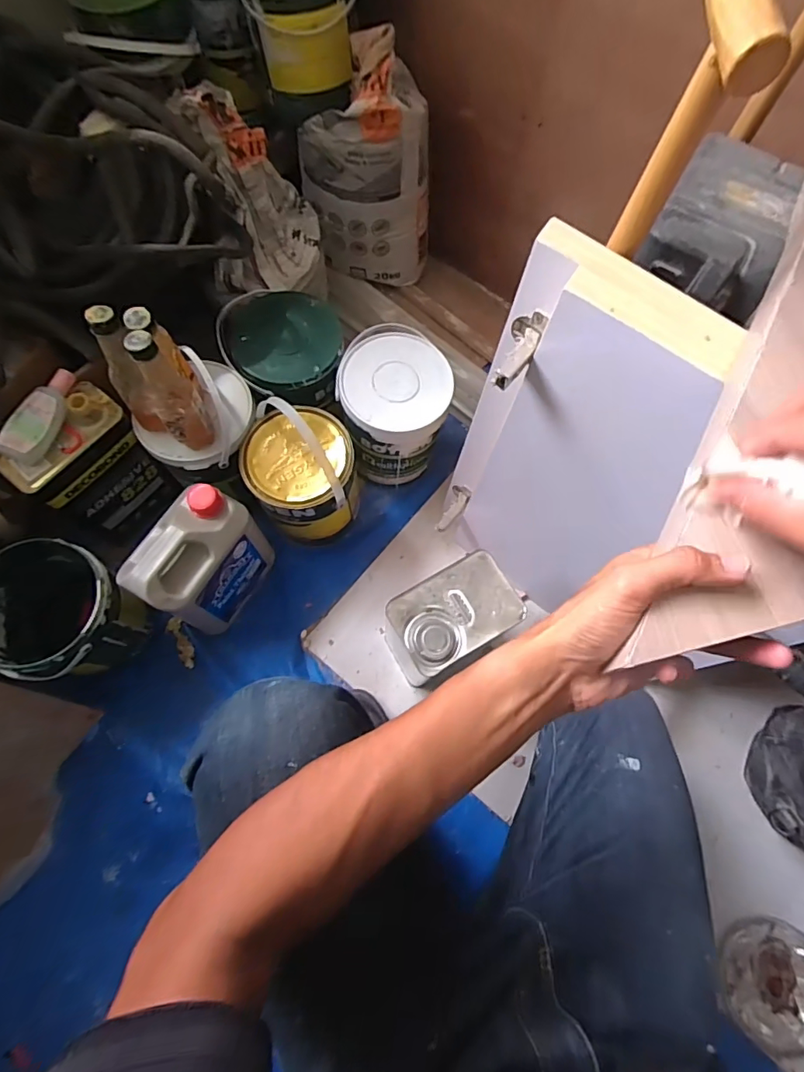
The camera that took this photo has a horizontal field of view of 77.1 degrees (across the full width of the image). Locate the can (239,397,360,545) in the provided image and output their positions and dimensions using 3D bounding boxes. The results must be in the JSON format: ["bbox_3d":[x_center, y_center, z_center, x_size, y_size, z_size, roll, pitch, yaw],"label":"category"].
[{"bbox_3d":[-0.151,-0.094,0.768,0.154,0.268,0.154,0,71,-1],"label":"can"}]

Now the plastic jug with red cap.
[{"bbox_3d":[-0.291,0.038,0.747,0.108,0.217,0.171,29,72,8],"label":"plastic jug with red cap"}]

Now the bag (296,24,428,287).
[{"bbox_3d":[-0.059,-0.631,0.883,0.223,0.358,0.128,-7,71,-4],"label":"bag"}]

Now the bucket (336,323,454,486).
[{"bbox_3d":[-0.014,-0.215,0.847,0.163,0.204,0.193,-1,71,-2],"label":"bucket"}]

